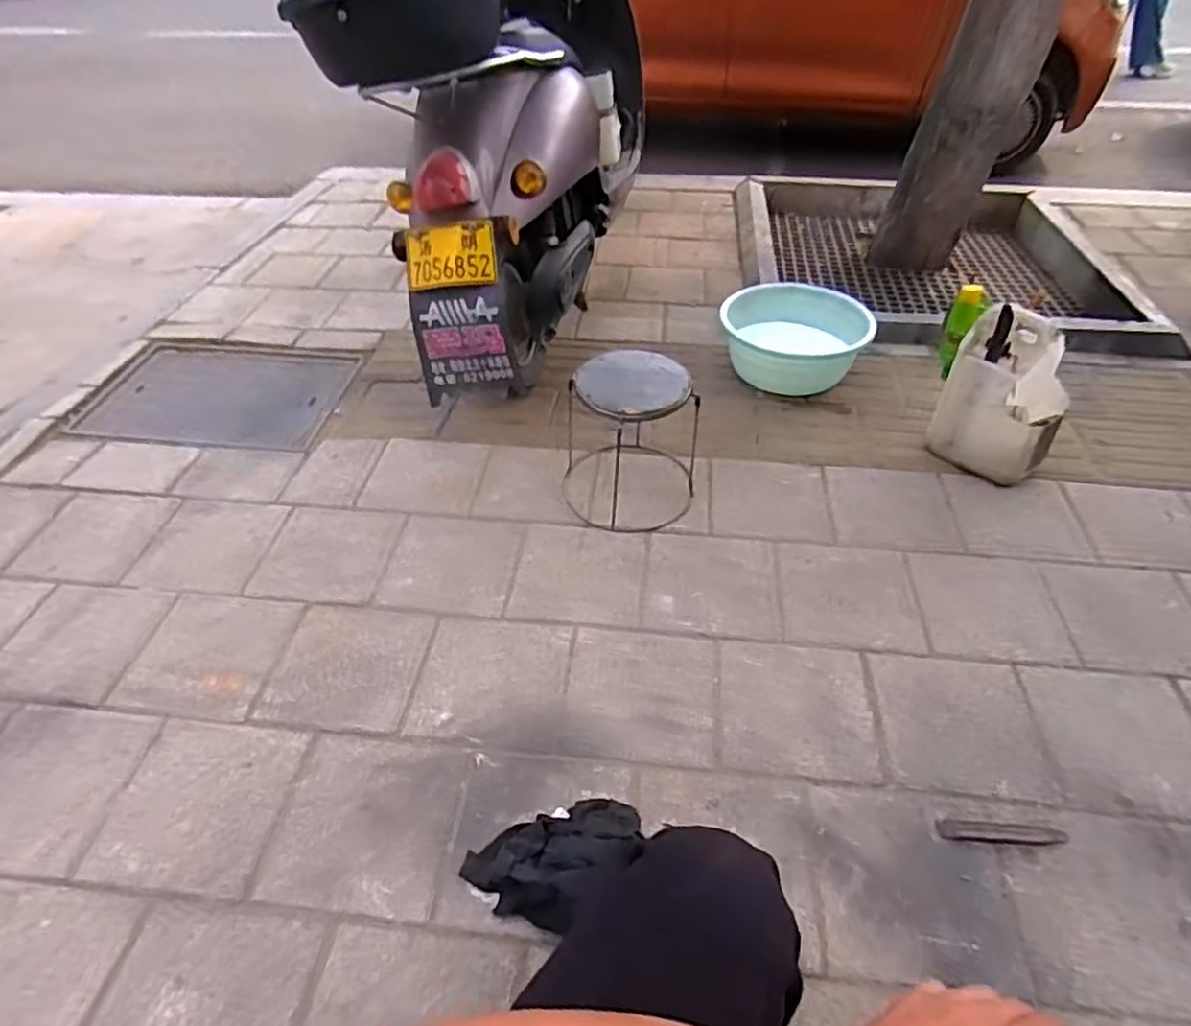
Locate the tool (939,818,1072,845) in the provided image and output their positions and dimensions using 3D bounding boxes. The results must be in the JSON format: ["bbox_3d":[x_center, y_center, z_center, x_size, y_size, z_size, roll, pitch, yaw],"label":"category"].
[{"bbox_3d":[0.571,0.450,0.968,0.173,0.007,0.027,3,45,4],"label":"tool"}]

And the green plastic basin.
[{"bbox_3d":[0.507,-0.460,1.782,0.349,0.155,0.349,0,45,0],"label":"green plastic basin"}]

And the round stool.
[{"bbox_3d":[0.069,-0.150,1.381,0.259,0.280,0.252,0,45,0],"label":"round stool"}]

